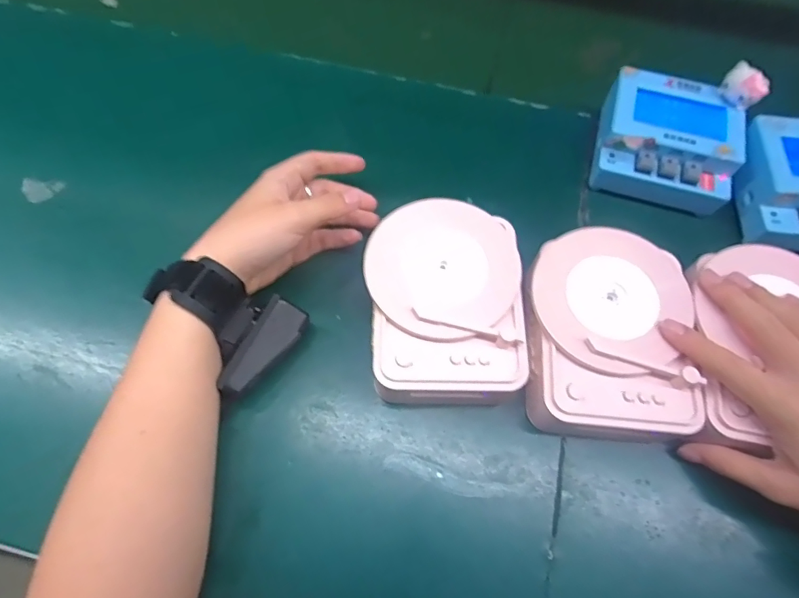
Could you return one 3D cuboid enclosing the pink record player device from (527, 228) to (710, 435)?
[{"bbox_3d":[0.136,0.023,0.318,0.100,0.051,0.131,4,65,0],"label":"pink record player device"}]

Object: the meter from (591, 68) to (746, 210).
[{"bbox_3d":[0.219,-0.132,0.389,0.104,0.043,0.097,14,65,5],"label":"meter"}]

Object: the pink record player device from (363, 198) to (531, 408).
[{"bbox_3d":[0.030,0.004,0.325,0.103,0.050,0.136,-1,65,-2],"label":"pink record player device"}]

